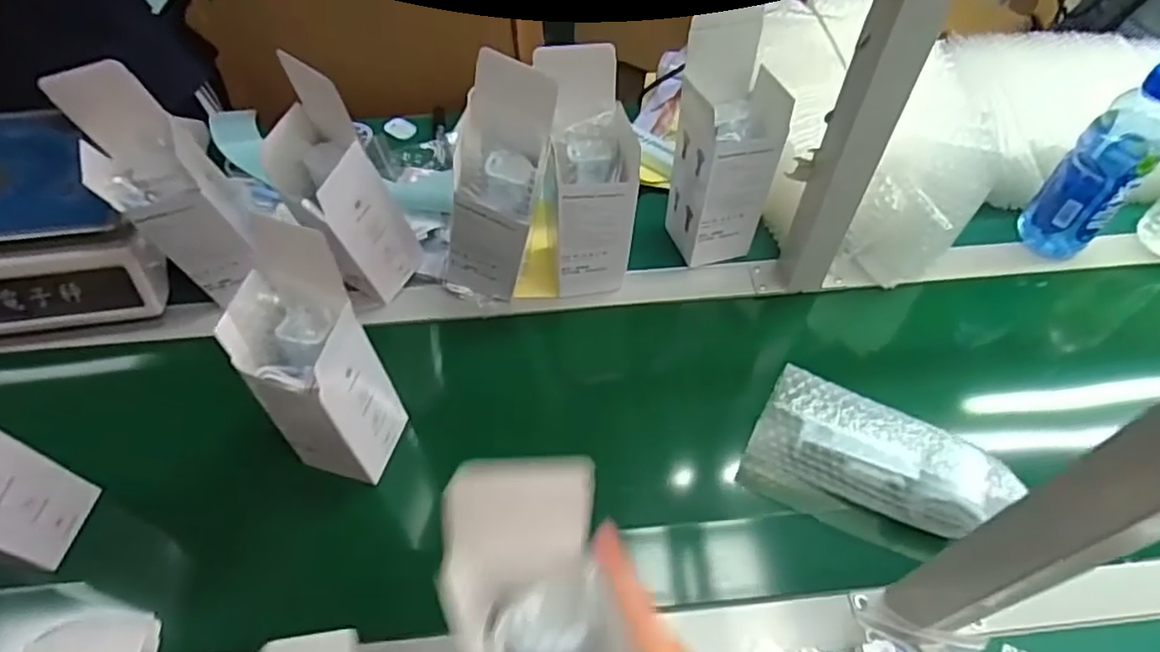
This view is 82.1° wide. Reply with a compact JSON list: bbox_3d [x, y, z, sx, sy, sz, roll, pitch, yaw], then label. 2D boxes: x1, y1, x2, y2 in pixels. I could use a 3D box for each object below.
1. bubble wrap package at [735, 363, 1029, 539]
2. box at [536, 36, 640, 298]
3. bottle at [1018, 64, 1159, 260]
[{"bbox_3d":[0.252,0.116,0.570,0.200,0.088,0.073,21,59,13],"label":"bubble wrap package"},{"bbox_3d":[0.009,-0.131,0.620,0.081,0.235,0.070,-6,56,-4],"label":"box"},{"bbox_3d":[0.532,-0.160,0.670,0.074,0.209,0.066,39,65,23],"label":"bottle"}]

